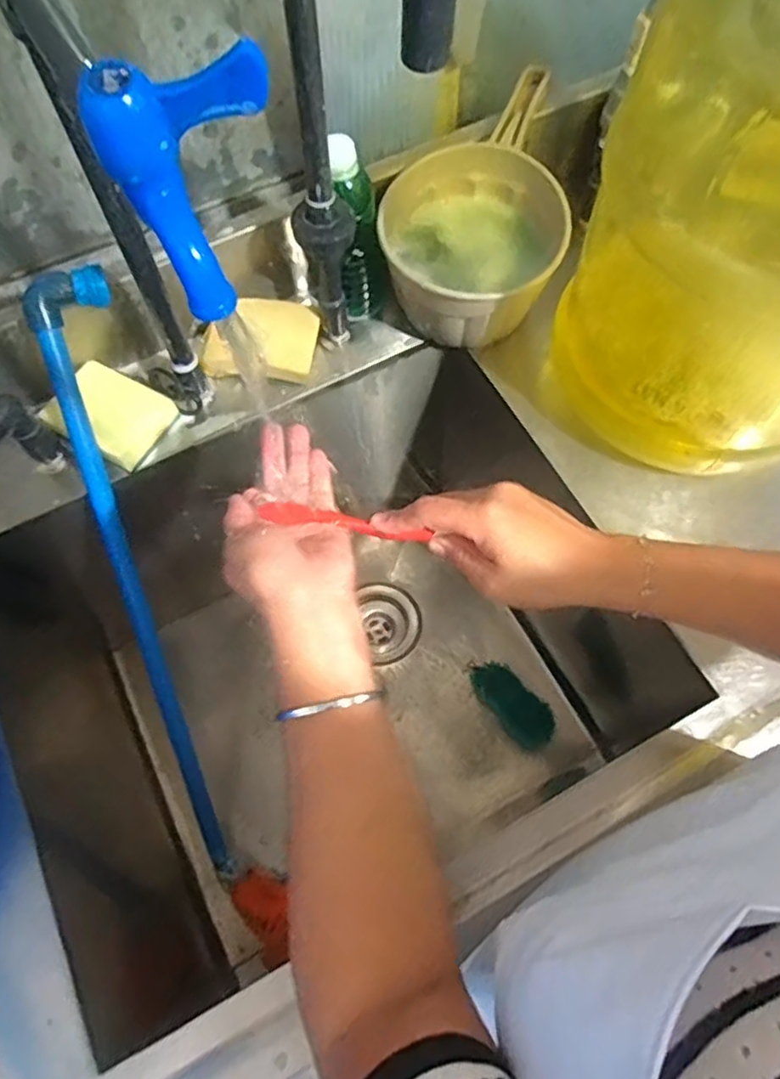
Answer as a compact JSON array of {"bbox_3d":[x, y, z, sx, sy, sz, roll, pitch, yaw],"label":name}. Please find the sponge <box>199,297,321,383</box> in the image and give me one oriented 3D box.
[{"bbox_3d":[-0.127,-0.196,0.651,0.108,0.022,0.075,5,98,0],"label":"sponge"}]

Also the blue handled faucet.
[{"bbox_3d":[-0.074,-0.138,0.254,0.052,0.083,0.039,-42,71,-16],"label":"blue handled faucet"}]

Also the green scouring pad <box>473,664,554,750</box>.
[{"bbox_3d":[0.160,0.214,0.867,0.127,0.033,0.058,41,72,18],"label":"green scouring pad"}]

